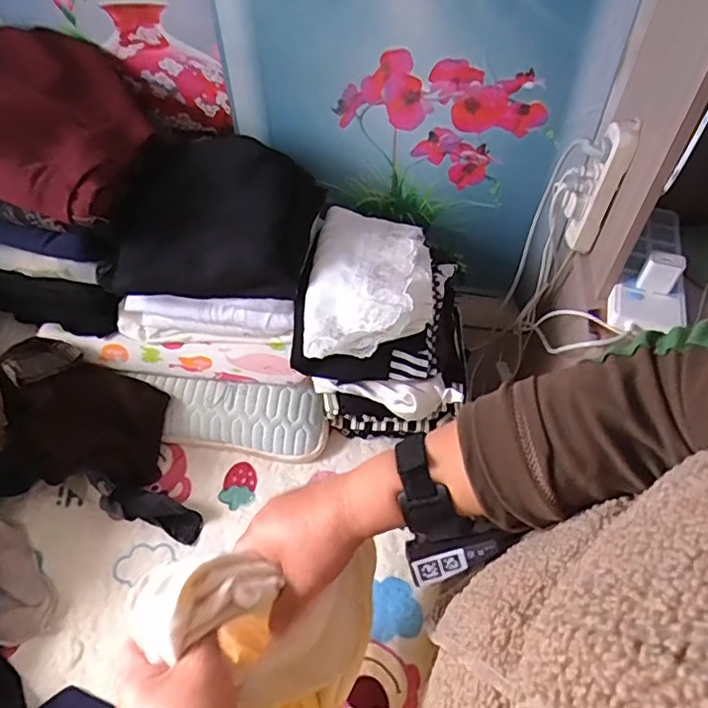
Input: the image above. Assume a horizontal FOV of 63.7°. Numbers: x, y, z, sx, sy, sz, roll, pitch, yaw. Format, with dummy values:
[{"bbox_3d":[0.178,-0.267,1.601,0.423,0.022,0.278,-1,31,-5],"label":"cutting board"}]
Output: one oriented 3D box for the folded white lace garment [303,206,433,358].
[{"bbox_3d":[0.026,-0.127,0.896,0.191,0.063,0.311,6,51,4],"label":"folded white lace garment"}]

